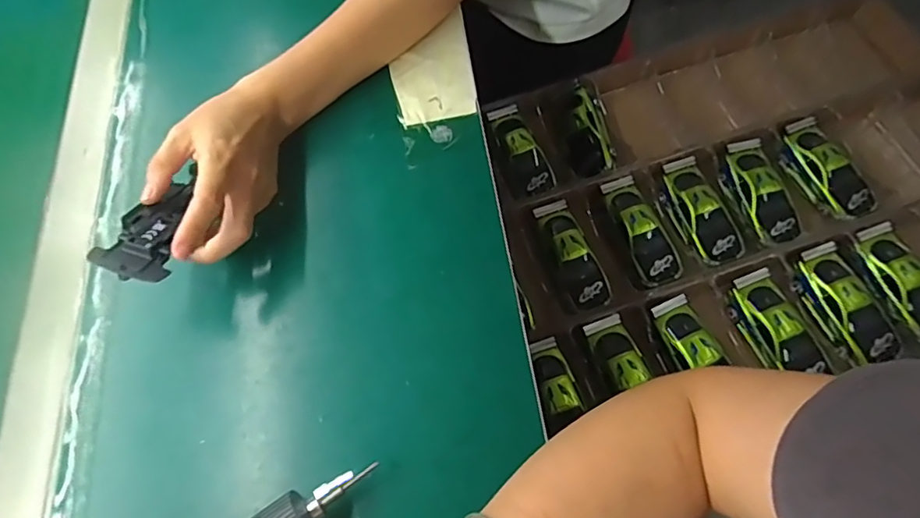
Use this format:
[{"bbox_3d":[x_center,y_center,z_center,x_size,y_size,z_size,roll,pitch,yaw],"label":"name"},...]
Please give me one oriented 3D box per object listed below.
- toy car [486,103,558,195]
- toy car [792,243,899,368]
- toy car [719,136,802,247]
[{"bbox_3d":[0.076,-0.140,0.672,0.042,0.026,0.132,-22,66,-6],"label":"toy car"},{"bbox_3d":[0.396,0.045,0.557,0.053,0.029,0.119,-21,65,-5],"label":"toy car"},{"bbox_3d":[0.342,-0.079,0.622,0.054,0.032,0.130,-8,65,0],"label":"toy car"}]

